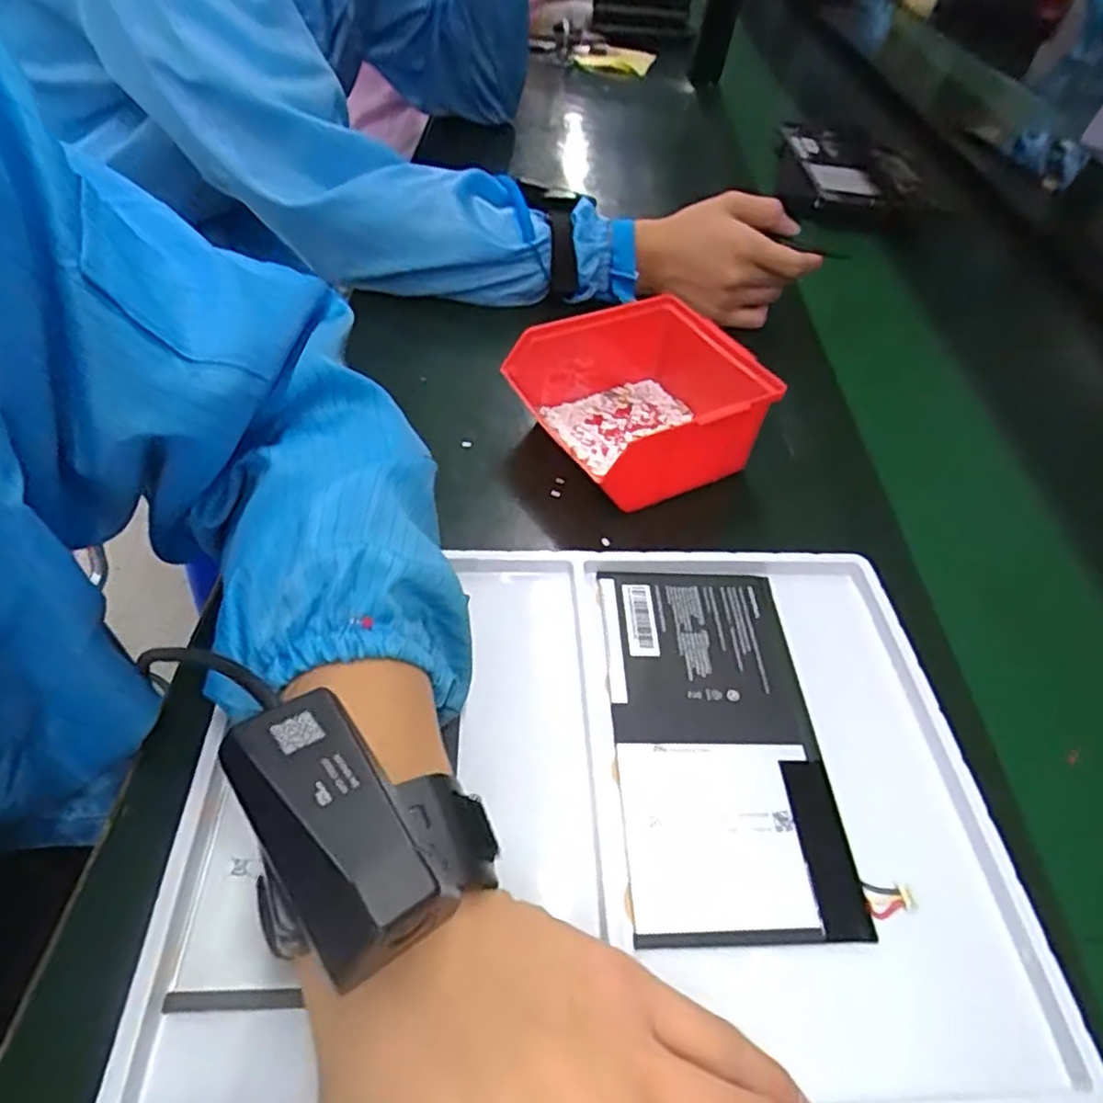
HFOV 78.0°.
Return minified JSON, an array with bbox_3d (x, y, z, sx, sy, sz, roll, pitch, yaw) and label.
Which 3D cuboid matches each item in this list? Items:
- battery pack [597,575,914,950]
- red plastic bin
[{"bbox_3d":[0.074,0.078,0.305,0.095,0.004,0.170,0,48,-5],"label":"battery pack"},{"bbox_3d":[0.056,-0.107,0.441,0.120,0.063,0.155,-28,56,-27],"label":"red plastic bin"}]

